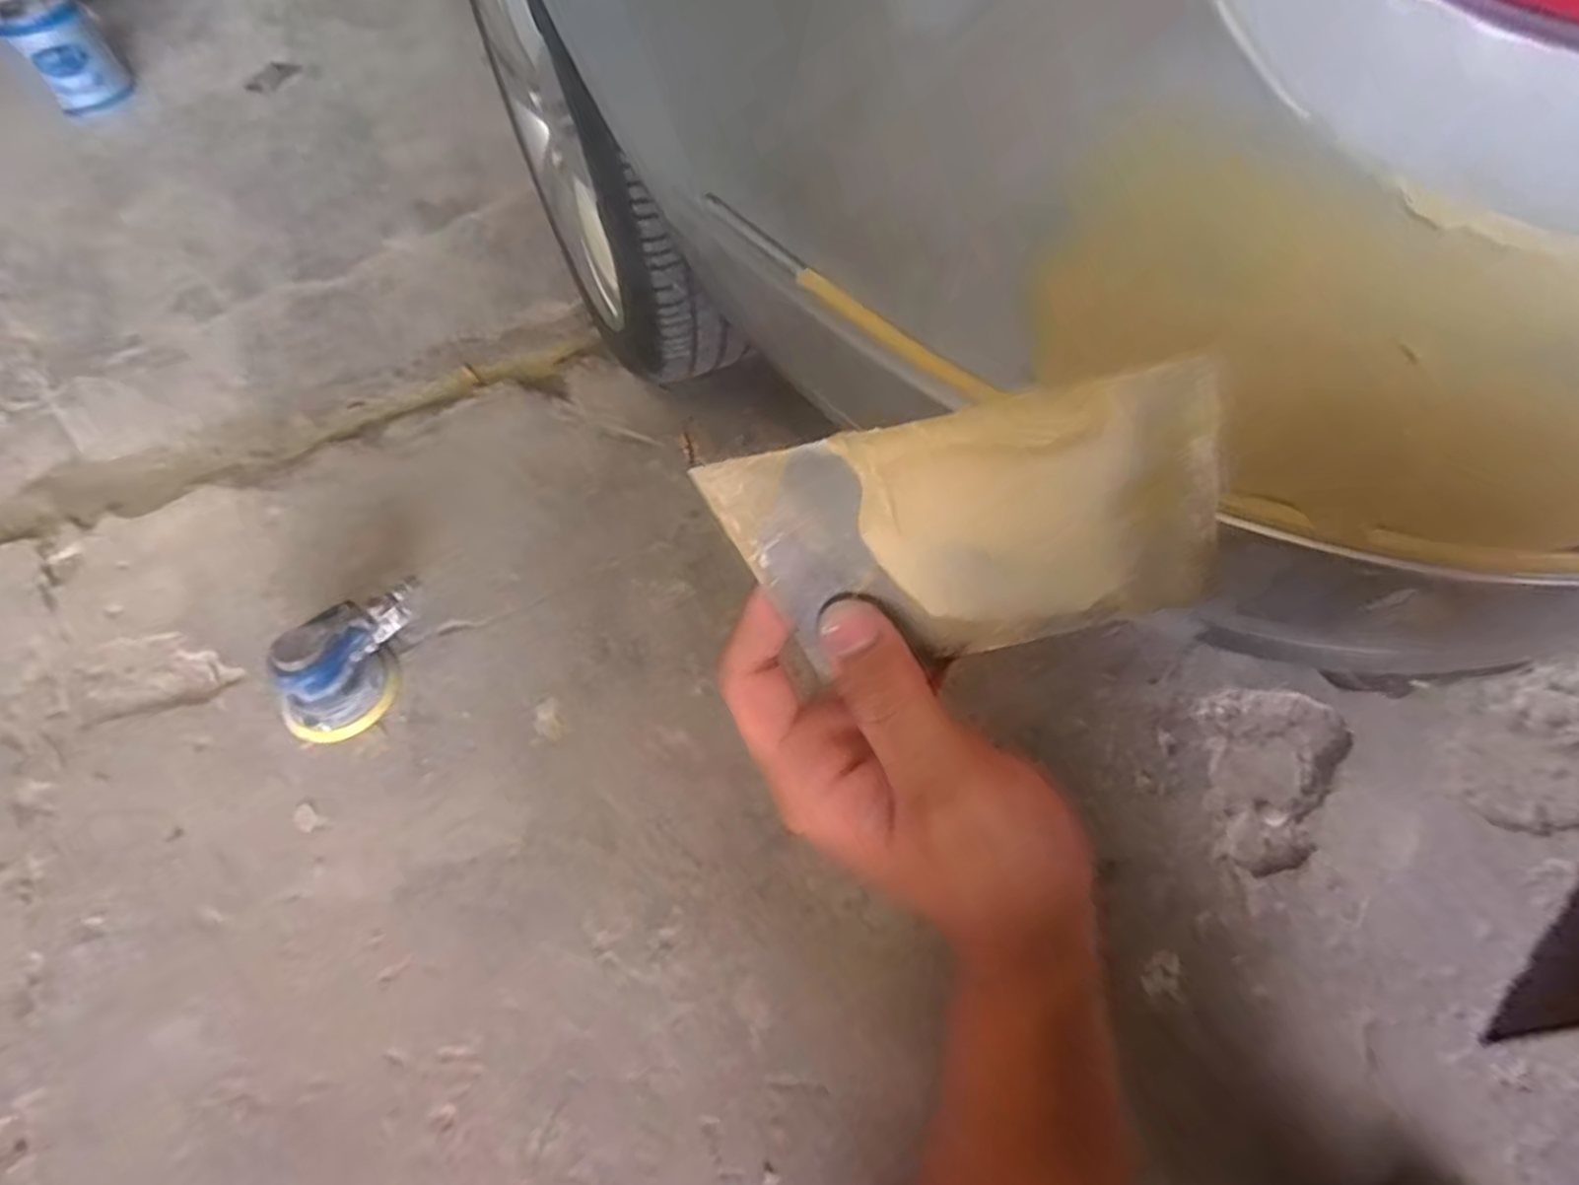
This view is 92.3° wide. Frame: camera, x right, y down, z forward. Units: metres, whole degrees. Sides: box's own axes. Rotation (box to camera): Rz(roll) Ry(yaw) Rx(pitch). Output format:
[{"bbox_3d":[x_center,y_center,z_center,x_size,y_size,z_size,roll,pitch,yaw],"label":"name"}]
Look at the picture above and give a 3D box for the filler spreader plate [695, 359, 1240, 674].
[{"bbox_3d":[0.055,-0.017,0.220,0.141,0.074,0.005,-12,25,1],"label":"filler spreader plate"}]

